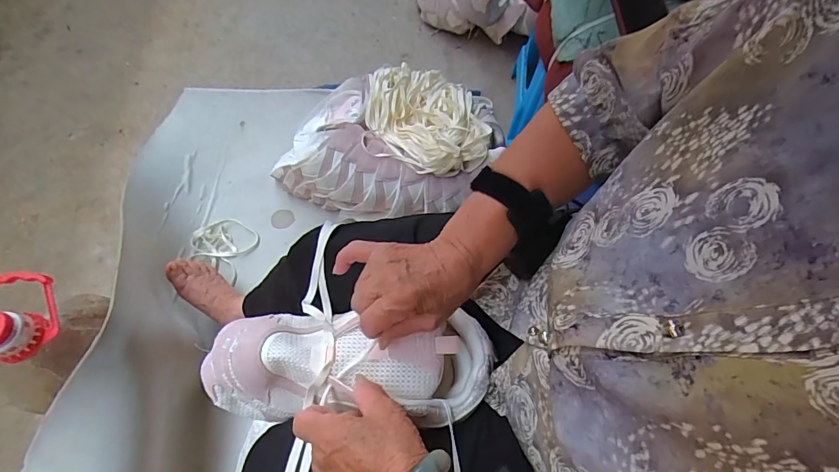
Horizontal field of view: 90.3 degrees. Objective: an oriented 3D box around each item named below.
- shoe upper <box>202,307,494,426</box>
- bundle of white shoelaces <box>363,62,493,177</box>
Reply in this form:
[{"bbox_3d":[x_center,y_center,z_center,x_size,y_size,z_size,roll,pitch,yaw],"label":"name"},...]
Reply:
[{"bbox_3d":[-0.075,0.121,0.405,0.278,0.076,0.102,-1,64,5],"label":"shoe upper"},{"bbox_3d":[0.014,-0.239,0.803,0.249,0.077,0.280,6,64,-1],"label":"bundle of white shoelaces"}]

